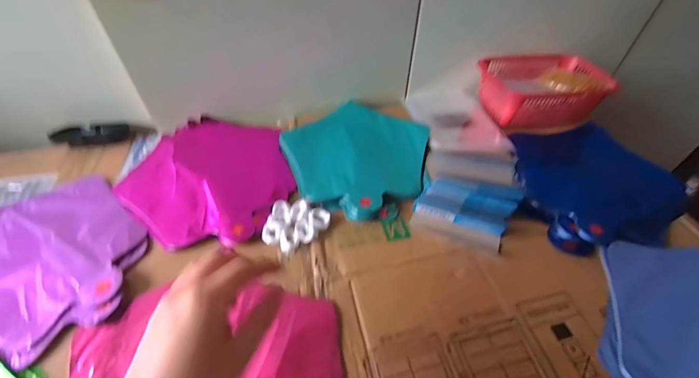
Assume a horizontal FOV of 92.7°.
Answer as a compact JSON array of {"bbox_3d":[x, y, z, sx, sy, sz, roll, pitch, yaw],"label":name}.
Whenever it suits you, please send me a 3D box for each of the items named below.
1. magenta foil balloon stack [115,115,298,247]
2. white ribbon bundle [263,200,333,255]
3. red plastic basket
[{"bbox_3d":[-0.201,-0.027,0.496,0.261,0.023,0.227,34,55,25],"label":"magenta foil balloon stack"},{"bbox_3d":[-0.074,0.044,0.428,0.073,0.012,0.074,28,53,20],"label":"white ribbon bundle"},{"bbox_3d":[0.340,-0.178,0.605,0.218,0.075,0.140,-9,49,-10],"label":"red plastic basket"}]

